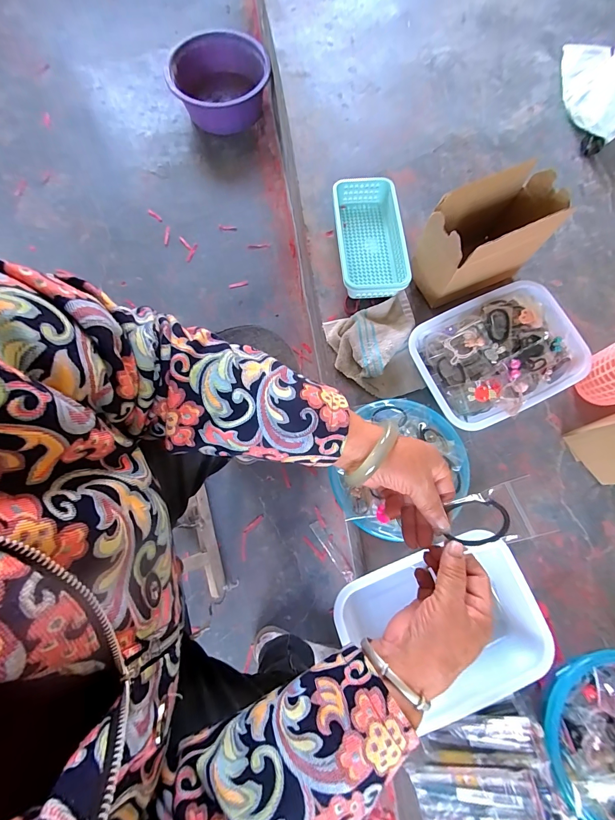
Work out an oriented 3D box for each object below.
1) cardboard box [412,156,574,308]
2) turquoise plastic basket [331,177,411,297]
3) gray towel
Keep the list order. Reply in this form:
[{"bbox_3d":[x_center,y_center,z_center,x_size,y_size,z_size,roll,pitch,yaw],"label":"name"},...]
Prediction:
[{"bbox_3d":[0.309,-0.302,0.631,0.210,0.186,0.115,-26,79,-7],"label":"cardboard box"},{"bbox_3d":[0.128,-0.353,0.707,0.143,0.066,0.259,-2,77,-2],"label":"turquoise plastic basket"},{"bbox_3d":[0.139,-0.121,0.662,0.174,0.056,0.188,-14,78,-4],"label":"gray towel"}]

